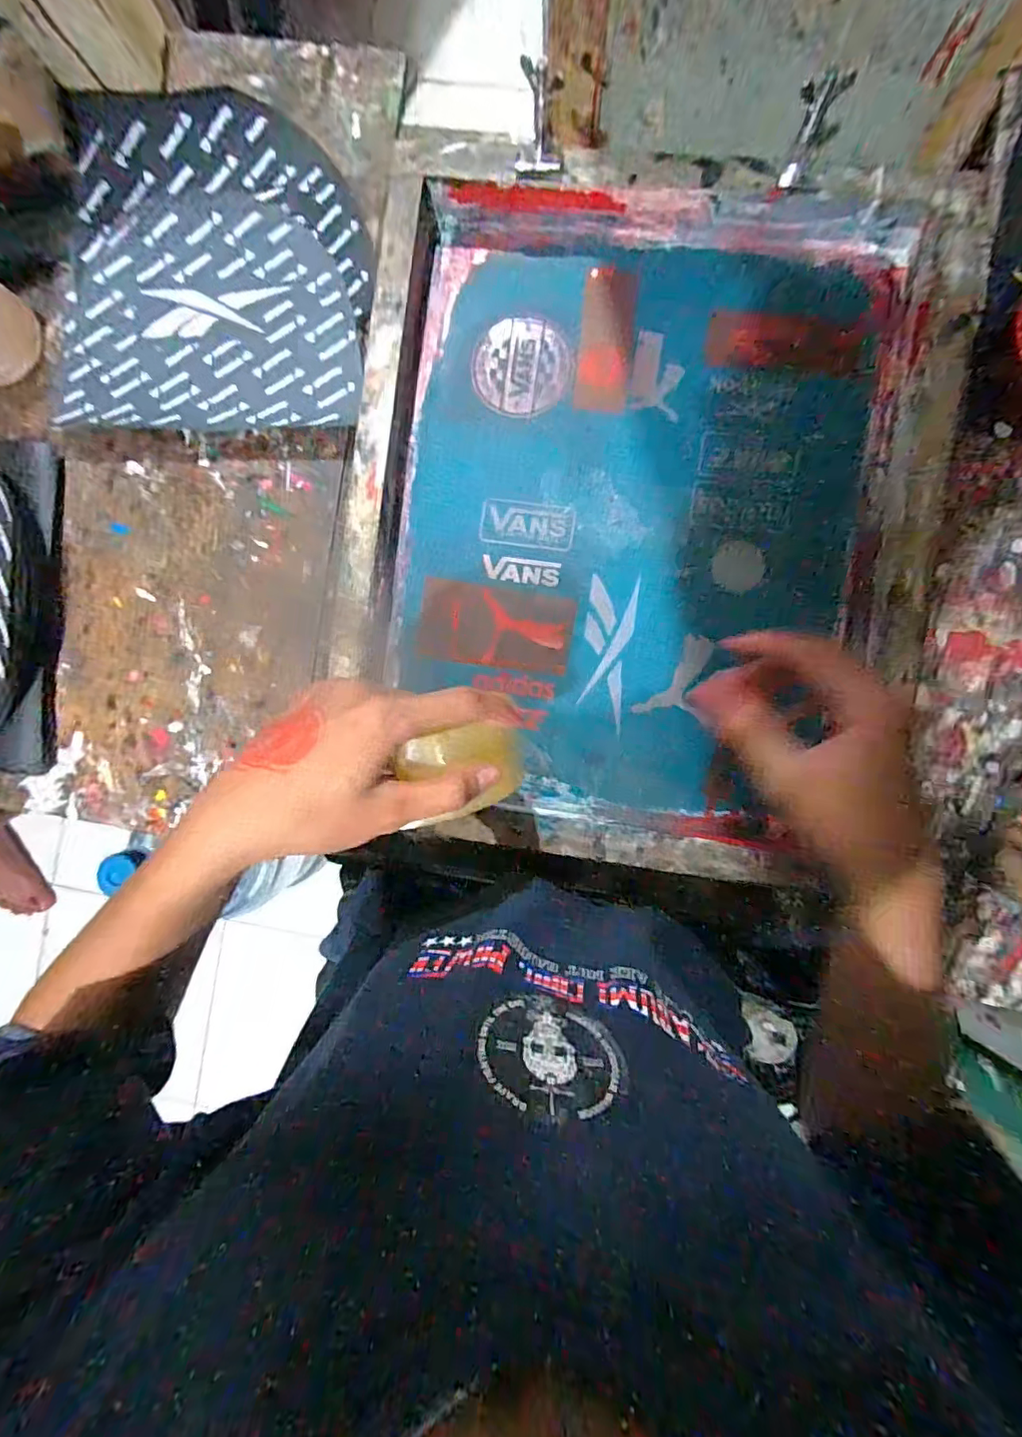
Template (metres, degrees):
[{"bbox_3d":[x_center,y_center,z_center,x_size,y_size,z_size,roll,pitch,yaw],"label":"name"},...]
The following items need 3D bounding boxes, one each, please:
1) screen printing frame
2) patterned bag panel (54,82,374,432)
[{"bbox_3d":[0.089,-0.157,0.443,0.430,0.045,0.523,9,91,5],"label":"screen printing frame"},{"bbox_3d":[-0.268,-0.396,0.477,0.277,0.031,0.272,3,91,5],"label":"patterned bag panel"}]

